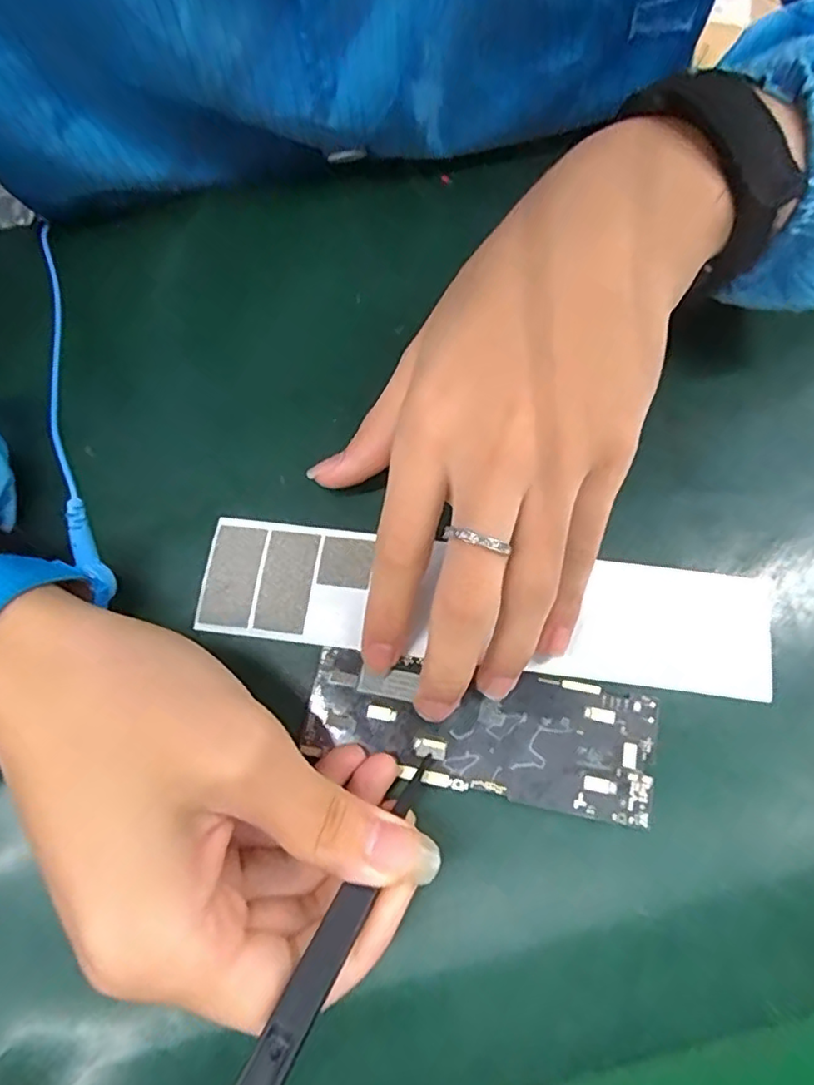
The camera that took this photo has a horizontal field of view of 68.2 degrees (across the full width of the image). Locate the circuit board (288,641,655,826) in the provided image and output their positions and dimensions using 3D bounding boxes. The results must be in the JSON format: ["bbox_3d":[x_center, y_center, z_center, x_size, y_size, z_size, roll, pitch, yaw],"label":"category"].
[{"bbox_3d":[0.026,0.067,0.219,0.124,0.004,0.044,9,72,4],"label":"circuit board"}]

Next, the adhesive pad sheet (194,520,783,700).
[{"bbox_3d":[0.028,0.023,0.234,0.216,0.006,0.047,7,72,2],"label":"adhesive pad sheet"}]

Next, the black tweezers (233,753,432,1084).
[{"bbox_3d":[-0.017,0.105,0.168,0.009,0.008,0.112,29,39,10],"label":"black tweezers"}]

